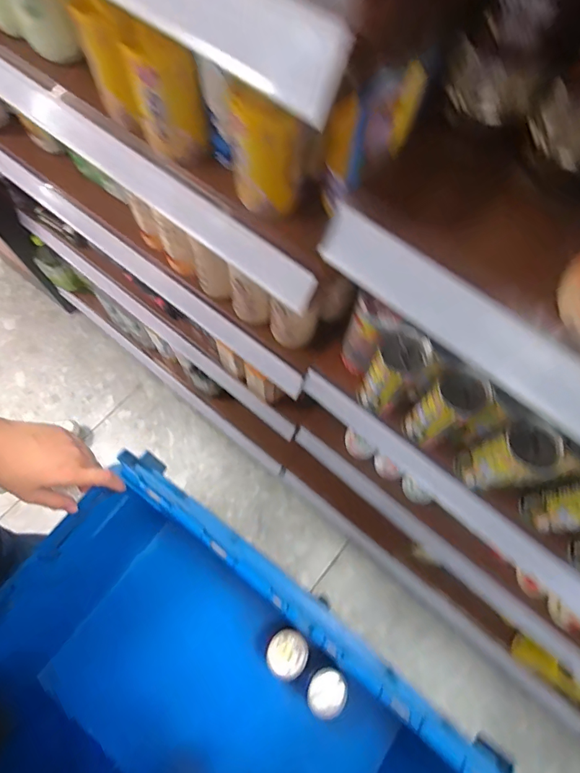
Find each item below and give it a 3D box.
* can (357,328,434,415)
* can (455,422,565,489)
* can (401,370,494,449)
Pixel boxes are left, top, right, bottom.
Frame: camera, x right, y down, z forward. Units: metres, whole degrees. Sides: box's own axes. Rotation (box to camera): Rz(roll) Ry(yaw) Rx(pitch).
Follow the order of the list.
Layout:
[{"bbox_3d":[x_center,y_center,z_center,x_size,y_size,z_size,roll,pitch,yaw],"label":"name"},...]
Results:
[{"bbox_3d":[0.117,-0.014,0.488,0.051,0.120,0.054,0,70,-1],"label":"can"},{"bbox_3d":[0.228,0.080,0.459,0.049,0.135,0.049,0,70,-1],"label":"can"},{"bbox_3d":[0.170,0.025,0.477,0.054,0.116,0.047,-27,73,-10],"label":"can"}]

